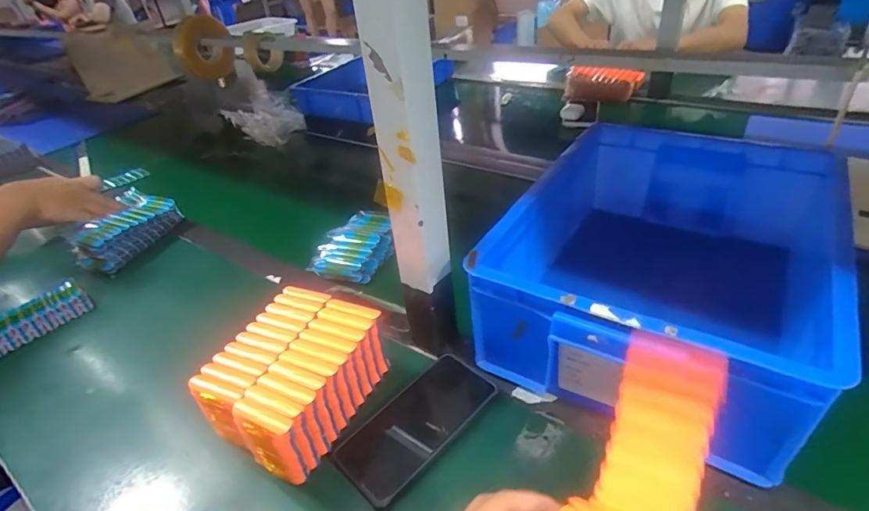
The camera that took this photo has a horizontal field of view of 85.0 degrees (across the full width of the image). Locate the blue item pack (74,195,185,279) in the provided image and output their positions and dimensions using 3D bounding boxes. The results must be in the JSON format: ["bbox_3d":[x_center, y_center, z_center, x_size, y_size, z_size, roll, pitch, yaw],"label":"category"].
[{"bbox_3d":[-0.523,-0.039,0.812,0.072,0.055,0.163,10,38,23],"label":"blue item pack"}]

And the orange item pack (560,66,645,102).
[{"bbox_3d":[0.423,-0.431,1.190,0.185,0.074,0.059,5,37,18],"label":"orange item pack"}]

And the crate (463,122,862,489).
[{"bbox_3d":[0.269,-0.007,0.549,0.302,0.133,0.429,18,42,31],"label":"crate"}]

